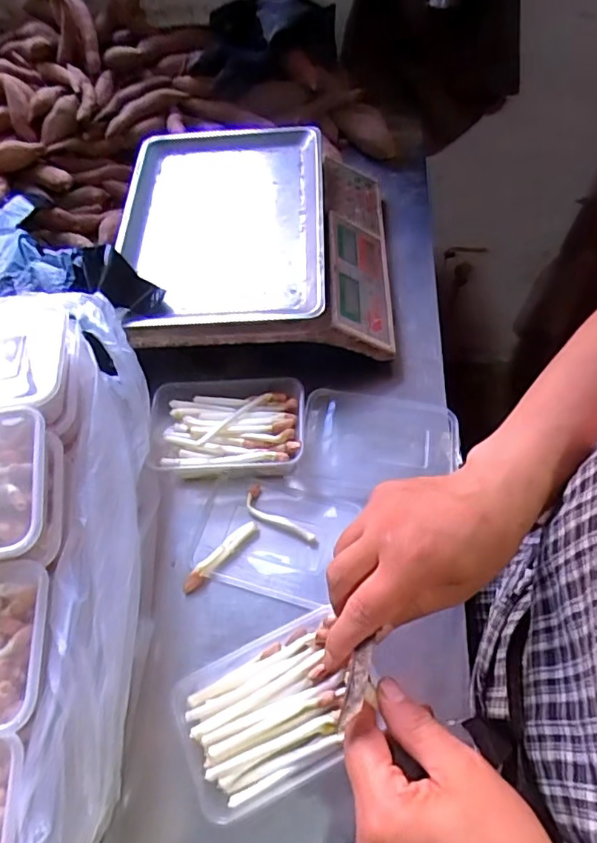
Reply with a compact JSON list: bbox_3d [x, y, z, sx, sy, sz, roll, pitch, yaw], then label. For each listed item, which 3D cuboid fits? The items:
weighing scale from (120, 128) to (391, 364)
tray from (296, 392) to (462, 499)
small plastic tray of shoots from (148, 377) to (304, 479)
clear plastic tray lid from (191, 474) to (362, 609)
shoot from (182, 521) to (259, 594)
[{"bbox_3d":[-0.050,-0.220,0.673,0.322,0.118,0.312,-2,59,3],"label":"weighing scale"},{"bbox_3d":[0.088,0.024,0.599,0.165,0.029,0.118,6,59,8],"label":"tray"},{"bbox_3d":[-0.080,0.006,0.598,0.165,0.037,0.104,-1,59,3],"label":"small plastic tray of shoots"},{"bbox_3d":[-0.027,0.116,0.570,0.146,0.013,0.115,13,61,11],"label":"clear plastic tray lid"},{"bbox_3d":[-0.079,0.135,0.555,0.093,0.015,0.015,-39,64,-18],"label":"shoot"}]

